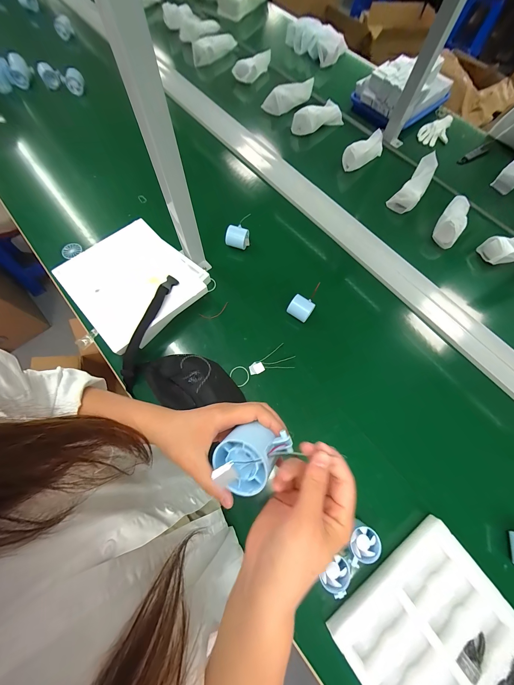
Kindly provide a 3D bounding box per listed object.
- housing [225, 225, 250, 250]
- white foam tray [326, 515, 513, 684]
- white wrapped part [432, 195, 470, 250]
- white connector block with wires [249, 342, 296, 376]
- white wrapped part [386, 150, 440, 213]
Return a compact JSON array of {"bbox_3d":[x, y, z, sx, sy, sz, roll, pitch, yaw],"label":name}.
[{"bbox_3d":[-0.056,-0.293,0.706,0.063,0.047,0.050,14,69,3],"label":"housing"},{"bbox_3d":[0.328,0.531,0.415,0.274,0.033,0.319,-35,74,-14],"label":"white foam tray"},{"bbox_3d":[0.603,-0.388,0.776,0.069,0.069,0.182,30,71,9],"label":"white wrapped part"},{"bbox_3d":[0.039,0.052,0.598,0.108,0.022,0.060,-33,74,-13],"label":"white connector block with wires"},{"bbox_3d":[0.512,-0.512,0.810,0.074,0.047,0.206,37,87,11],"label":"white wrapped part"}]

